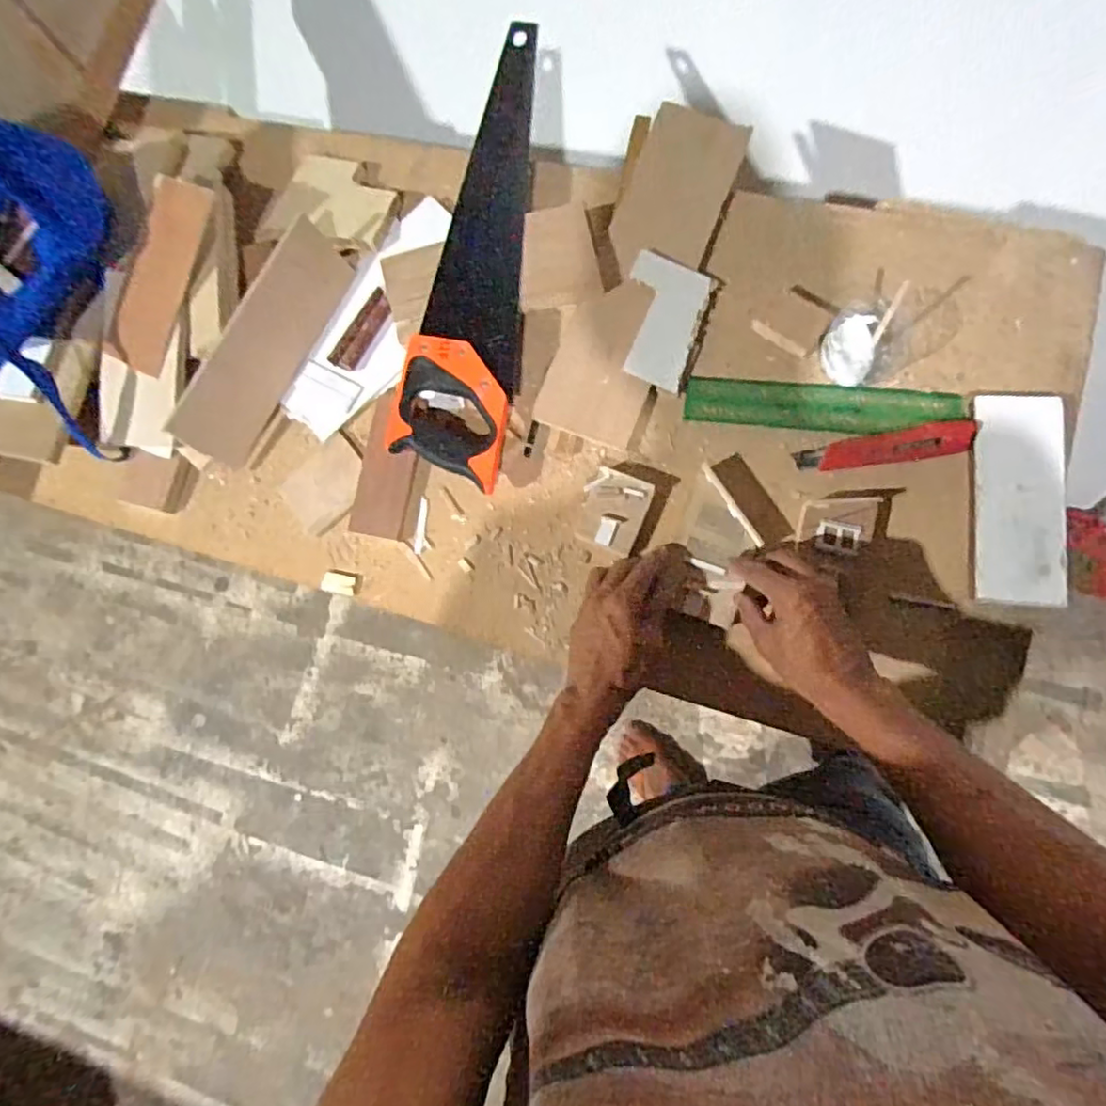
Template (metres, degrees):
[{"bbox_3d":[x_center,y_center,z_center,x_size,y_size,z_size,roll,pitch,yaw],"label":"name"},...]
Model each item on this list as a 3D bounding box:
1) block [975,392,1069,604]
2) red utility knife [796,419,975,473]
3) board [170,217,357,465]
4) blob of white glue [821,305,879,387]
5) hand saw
[{"bbox_3d":[0.430,-0.052,0.581,0.072,0.016,0.193,3,80,10],"label":"block"},{"bbox_3d":[0.321,-0.101,0.611,0.158,0.018,0.033,-9,78,8],"label":"red utility knife"},{"bbox_3d":[-0.297,-0.217,0.661,0.007,0.085,0.253,24,83,33],"label":"board"},{"bbox_3d":[0.292,-0.206,0.627,0.047,0.034,0.074,4,80,10],"label":"blob of white glue"},{"bbox_3d":[-0.075,-0.336,0.669,0.117,0.050,0.539,8,81,9],"label":"hand saw"}]

